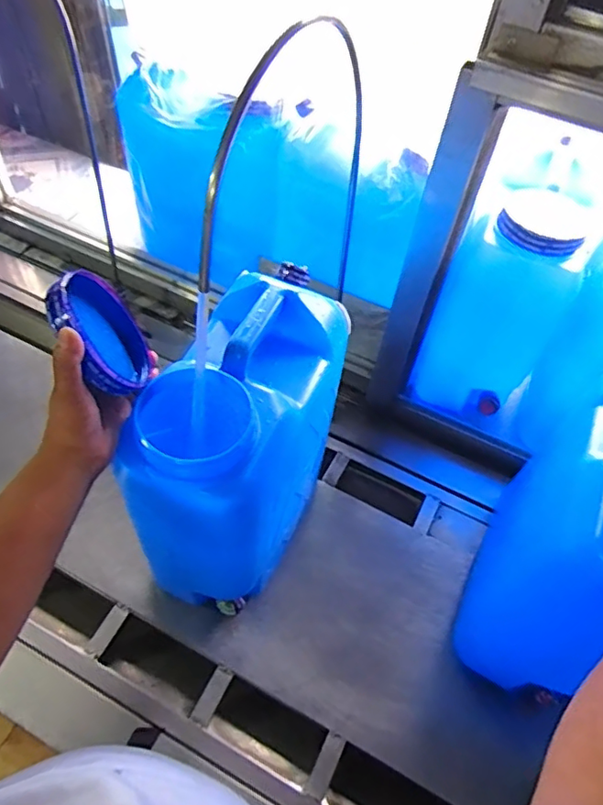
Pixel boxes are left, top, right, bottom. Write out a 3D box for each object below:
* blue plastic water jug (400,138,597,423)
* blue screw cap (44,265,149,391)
[{"bbox_3d":[0.361,-0.198,0.959,0.182,0.392,0.313,26,55,13],"label":"blue plastic water jug"},{"bbox_3d":[-0.186,-0.062,0.518,0.032,0.115,0.117,-26,13,8],"label":"blue screw cap"}]

